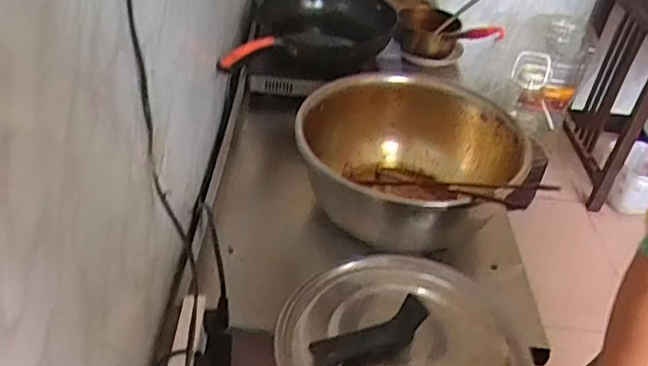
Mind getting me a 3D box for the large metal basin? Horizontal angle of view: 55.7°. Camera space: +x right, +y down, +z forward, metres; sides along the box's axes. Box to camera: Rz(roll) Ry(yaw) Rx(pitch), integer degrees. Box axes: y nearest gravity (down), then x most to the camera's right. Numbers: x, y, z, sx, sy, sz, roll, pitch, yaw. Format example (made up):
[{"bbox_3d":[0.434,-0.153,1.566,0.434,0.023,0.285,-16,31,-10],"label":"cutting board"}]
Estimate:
[{"bbox_3d":[0.138,-0.024,1.063,0.383,0.184,0.354,11,38,5],"label":"large metal basin"}]

